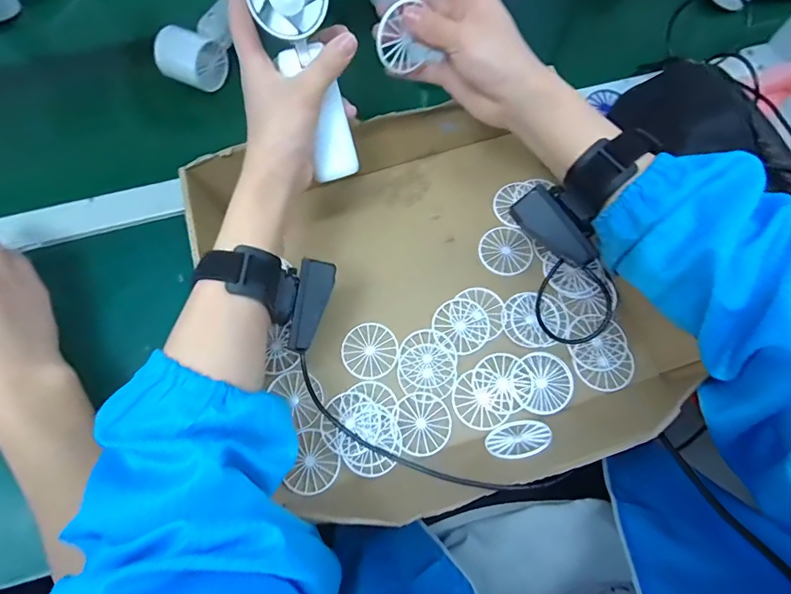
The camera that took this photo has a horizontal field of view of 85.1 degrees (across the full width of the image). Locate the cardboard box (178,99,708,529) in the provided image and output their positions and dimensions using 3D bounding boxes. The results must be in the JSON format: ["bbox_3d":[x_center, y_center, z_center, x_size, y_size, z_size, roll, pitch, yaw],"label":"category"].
[{"bbox_3d":[0.041,0.007,0.377,0.339,0.076,0.354,-21,73,-6],"label":"cardboard box"}]

